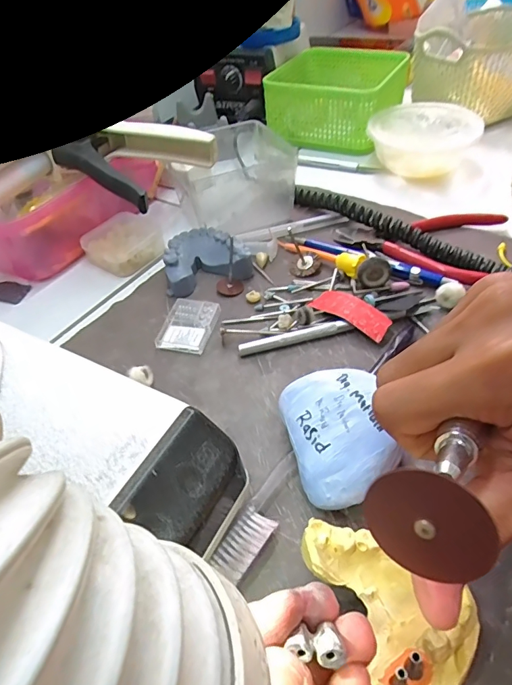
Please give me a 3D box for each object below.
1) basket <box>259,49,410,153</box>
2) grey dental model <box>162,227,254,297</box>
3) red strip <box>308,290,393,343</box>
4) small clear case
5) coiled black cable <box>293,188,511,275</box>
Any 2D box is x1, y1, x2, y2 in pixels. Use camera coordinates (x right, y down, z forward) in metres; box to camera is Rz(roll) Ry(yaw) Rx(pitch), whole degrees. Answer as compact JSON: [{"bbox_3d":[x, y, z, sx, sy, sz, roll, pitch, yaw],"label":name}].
[{"bbox_3d":[0.087,-0.282,0.519,0.140,0.059,0.136,18,51,21],"label":"basket"},{"bbox_3d":[-0.039,-0.067,0.356,0.065,0.023,0.054,-12,47,-6],"label":"grey dental model"},{"bbox_3d":[0.065,-0.022,0.308,0.058,0.010,0.020,34,58,31],"label":"red strip"},{"bbox_3d":[-0.047,-0.012,0.317,0.036,0.008,0.046,10,49,14],"label":"small clear case"},{"bbox_3d":[0.151,-0.088,0.358,0.269,0.020,0.063,30,56,29],"label":"coiled black cable"}]

